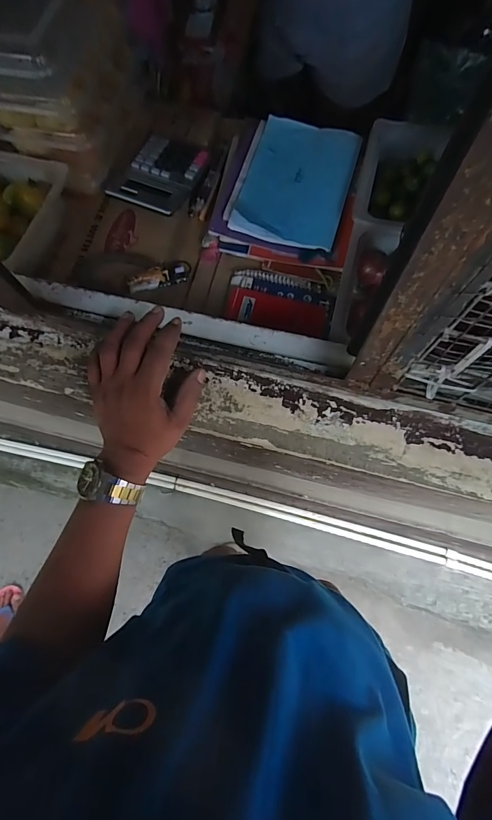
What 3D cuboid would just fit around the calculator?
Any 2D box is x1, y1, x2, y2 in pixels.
[{"bbox_3d":[-0.128,-0.356,0.577,0.111,0.019,0.138,24,76,8],"label":"calculator"}]

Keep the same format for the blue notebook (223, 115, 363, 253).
[{"bbox_3d":[0.070,-0.332,0.554,0.154,0.010,0.207,15,75,6],"label":"blue notebook"}]

